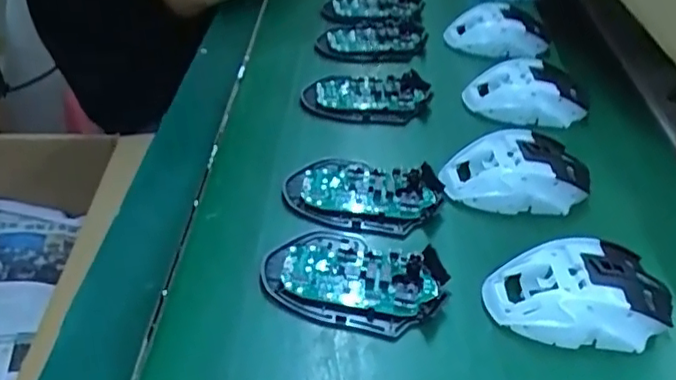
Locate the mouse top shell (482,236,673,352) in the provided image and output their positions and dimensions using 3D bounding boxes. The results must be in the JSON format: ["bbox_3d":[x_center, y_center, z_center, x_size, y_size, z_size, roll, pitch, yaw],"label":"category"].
[{"bbox_3d":[0.154,0.066,0.380,0.115,0.037,0.067,-3,43,-11],"label":"mouse top shell"}]

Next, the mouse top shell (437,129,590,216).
[{"bbox_3d":[0.140,-0.015,0.471,0.116,0.040,0.065,2,42,-5],"label":"mouse top shell"}]

